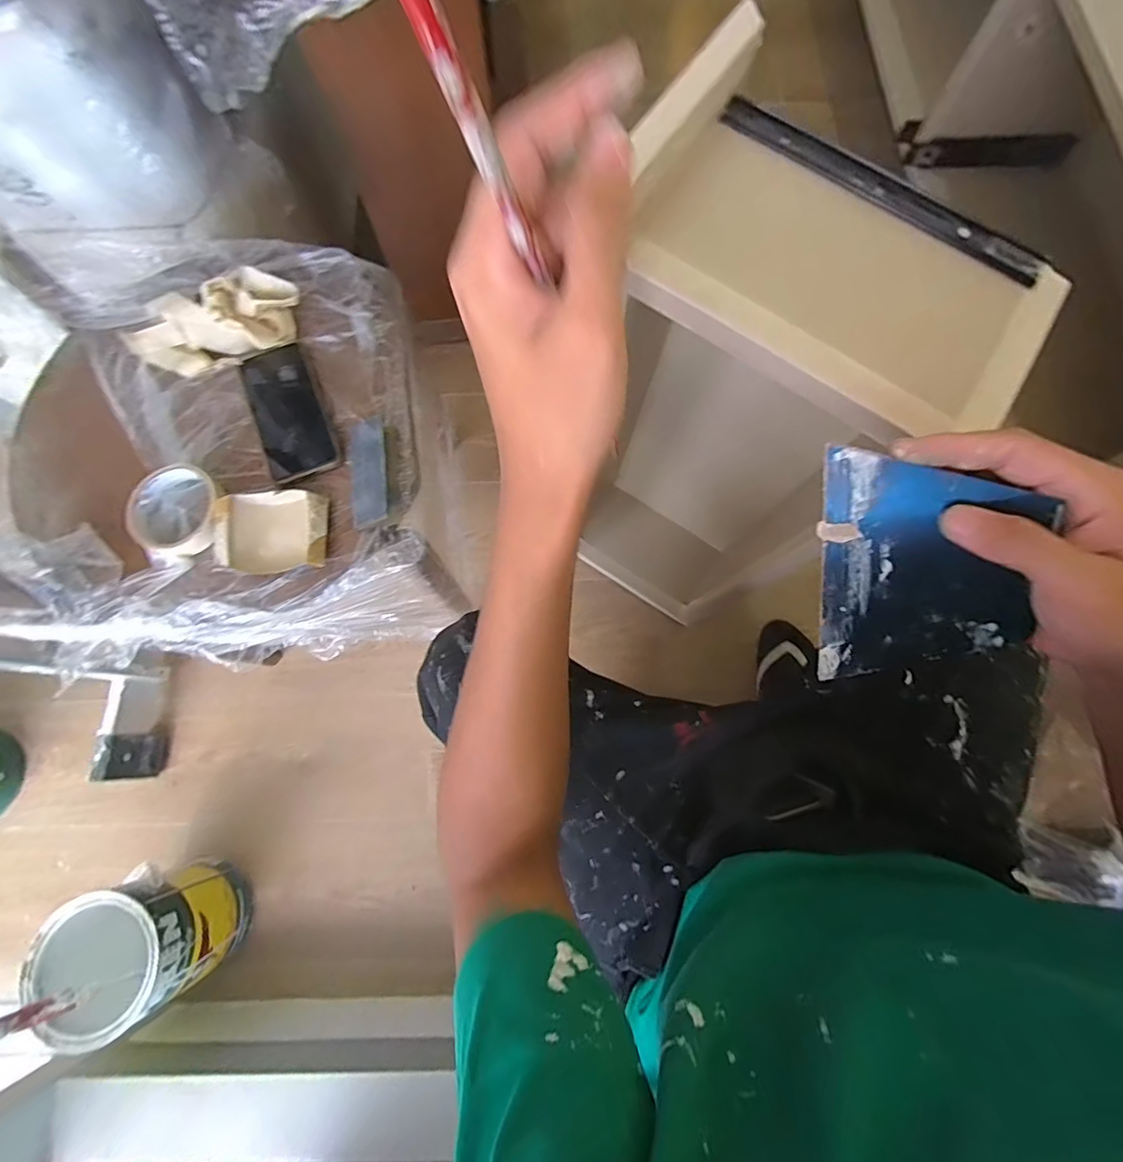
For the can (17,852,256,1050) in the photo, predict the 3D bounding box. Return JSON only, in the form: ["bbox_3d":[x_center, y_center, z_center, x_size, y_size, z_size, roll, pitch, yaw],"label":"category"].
[{"bbox_3d":[-0.557,0.481,0.701,0.155,0.191,0.157,0,74,1],"label":"can"}]

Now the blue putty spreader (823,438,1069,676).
[{"bbox_3d":[0.191,-0.006,0.278,0.095,0.004,0.136,-3,117,24],"label":"blue putty spreader"}]

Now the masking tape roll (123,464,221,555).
[{"bbox_3d":[-0.390,-0.073,0.527,0.093,0.022,0.098,0,74,1],"label":"masking tape roll"}]

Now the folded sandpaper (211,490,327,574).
[{"bbox_3d":[-0.287,-0.049,0.522,0.100,0.034,0.081,-9,74,-2],"label":"folded sandpaper"}]

